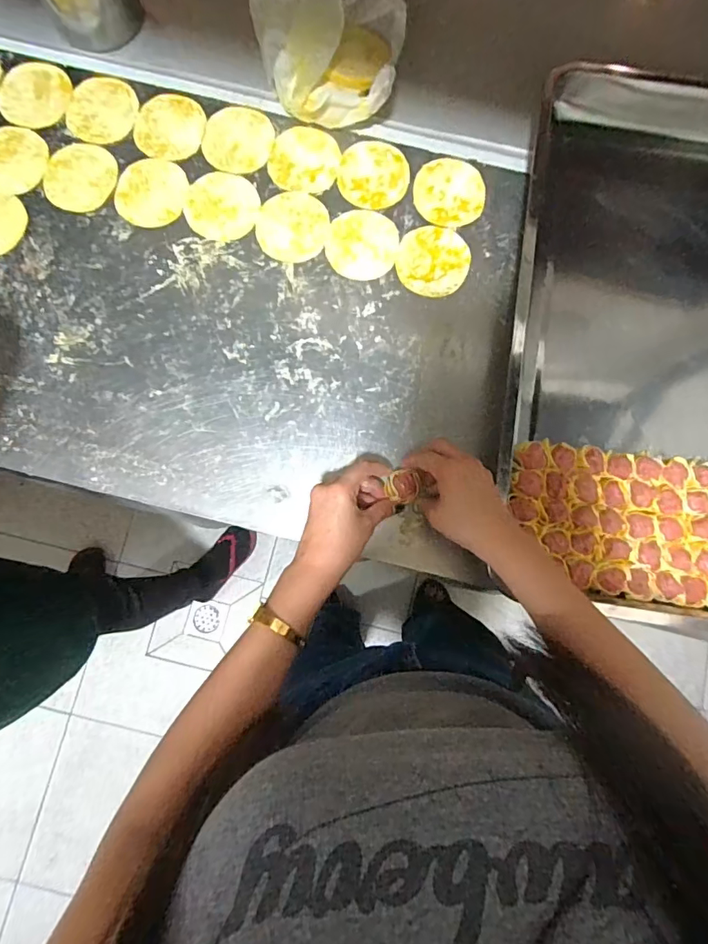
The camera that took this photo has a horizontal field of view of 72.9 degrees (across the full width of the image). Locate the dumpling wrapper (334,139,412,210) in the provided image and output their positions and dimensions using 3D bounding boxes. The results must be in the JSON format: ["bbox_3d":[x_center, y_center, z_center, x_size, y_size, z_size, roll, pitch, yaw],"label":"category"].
[{"bbox_3d":[0.023,-0.351,0.565,0.081,0.004,0.084,-8,85,1],"label":"dumpling wrapper"}]

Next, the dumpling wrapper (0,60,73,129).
[{"bbox_3d":[-0.382,-0.453,0.572,0.084,0.004,0.090,0,82,-2],"label":"dumpling wrapper"}]

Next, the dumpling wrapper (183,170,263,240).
[{"bbox_3d":[-0.152,-0.308,0.554,0.083,0.004,0.083,0,82,-2],"label":"dumpling wrapper"}]

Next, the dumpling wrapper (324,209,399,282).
[{"bbox_3d":[0.009,-0.262,0.553,0.081,0.004,0.083,0,82,-2],"label":"dumpling wrapper"}]

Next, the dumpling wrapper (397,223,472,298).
[{"bbox_3d":[0.091,-0.243,0.551,0.081,0.004,0.085,16,82,0],"label":"dumpling wrapper"}]

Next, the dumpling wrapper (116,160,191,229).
[{"bbox_3d":[-0.235,-0.323,0.555,0.077,0.004,0.083,0,82,-2],"label":"dumpling wrapper"}]

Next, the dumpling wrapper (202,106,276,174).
[{"bbox_3d":[-0.137,-0.396,0.568,0.082,0.004,0.086,-2,82,-2],"label":"dumpling wrapper"}]

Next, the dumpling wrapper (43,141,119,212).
[{"bbox_3d":[-0.320,-0.344,0.560,0.082,0.005,0.086,0,82,-2],"label":"dumpling wrapper"}]

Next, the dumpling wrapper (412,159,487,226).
[{"bbox_3d":[0.112,-0.329,0.563,0.081,0.004,0.087,1,82,-2],"label":"dumpling wrapper"}]

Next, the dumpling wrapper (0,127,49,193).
[{"bbox_3d":[-0.400,-0.367,0.562,0.078,0.004,0.079,1,84,-5],"label":"dumpling wrapper"}]

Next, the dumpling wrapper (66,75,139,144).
[{"bbox_3d":[-0.301,-0.434,0.572,0.083,0.004,0.087,0,82,-2],"label":"dumpling wrapper"}]

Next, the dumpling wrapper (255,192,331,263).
[{"bbox_3d":[-0.071,-0.284,0.554,0.083,0.004,0.083,0,82,-2],"label":"dumpling wrapper"}]

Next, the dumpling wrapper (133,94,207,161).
[{"bbox_3d":[-0.219,-0.411,0.570,0.081,0.004,0.086,0,82,-2],"label":"dumpling wrapper"}]

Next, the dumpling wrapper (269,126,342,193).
[{"bbox_3d":[-0.057,-0.369,0.566,0.081,0.004,0.082,0,82,-2],"label":"dumpling wrapper"}]

